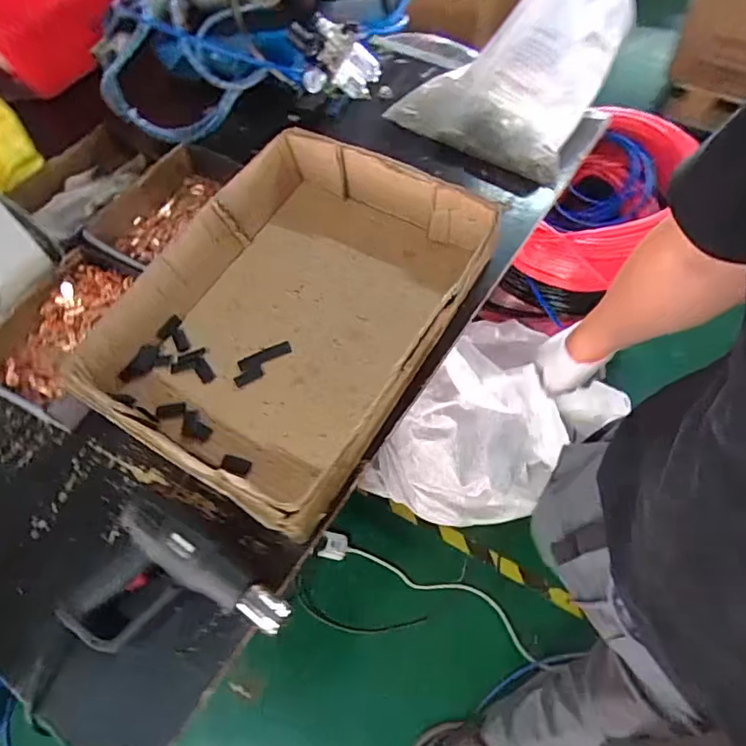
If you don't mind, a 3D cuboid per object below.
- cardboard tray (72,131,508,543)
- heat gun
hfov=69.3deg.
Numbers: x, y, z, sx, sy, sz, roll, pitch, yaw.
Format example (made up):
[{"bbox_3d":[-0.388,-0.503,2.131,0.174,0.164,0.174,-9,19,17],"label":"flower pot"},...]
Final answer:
[{"bbox_3d":[-0.114,-0.099,0.764,0.400,0.101,0.521,28,67,18],"label":"cardboard tray"},{"bbox_3d":[-0.227,0.266,0.623,0.228,0.081,0.167,30,67,19],"label":"heat gun"}]

